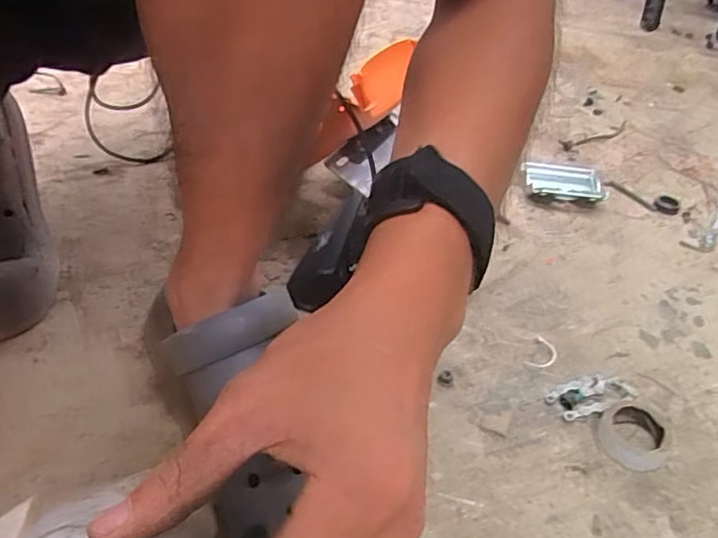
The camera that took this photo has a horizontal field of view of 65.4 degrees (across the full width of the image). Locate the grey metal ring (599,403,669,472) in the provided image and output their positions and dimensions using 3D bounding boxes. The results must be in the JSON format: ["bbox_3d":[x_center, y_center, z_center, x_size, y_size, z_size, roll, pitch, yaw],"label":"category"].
[{"bbox_3d":[0.196,0.117,0.401,0.045,0.017,0.052,27,45,25],"label":"grey metal ring"}]

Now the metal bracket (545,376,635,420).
[{"bbox_3d":[0.179,0.098,0.430,0.067,0.008,0.028,-7,41,-13],"label":"metal bracket"}]

